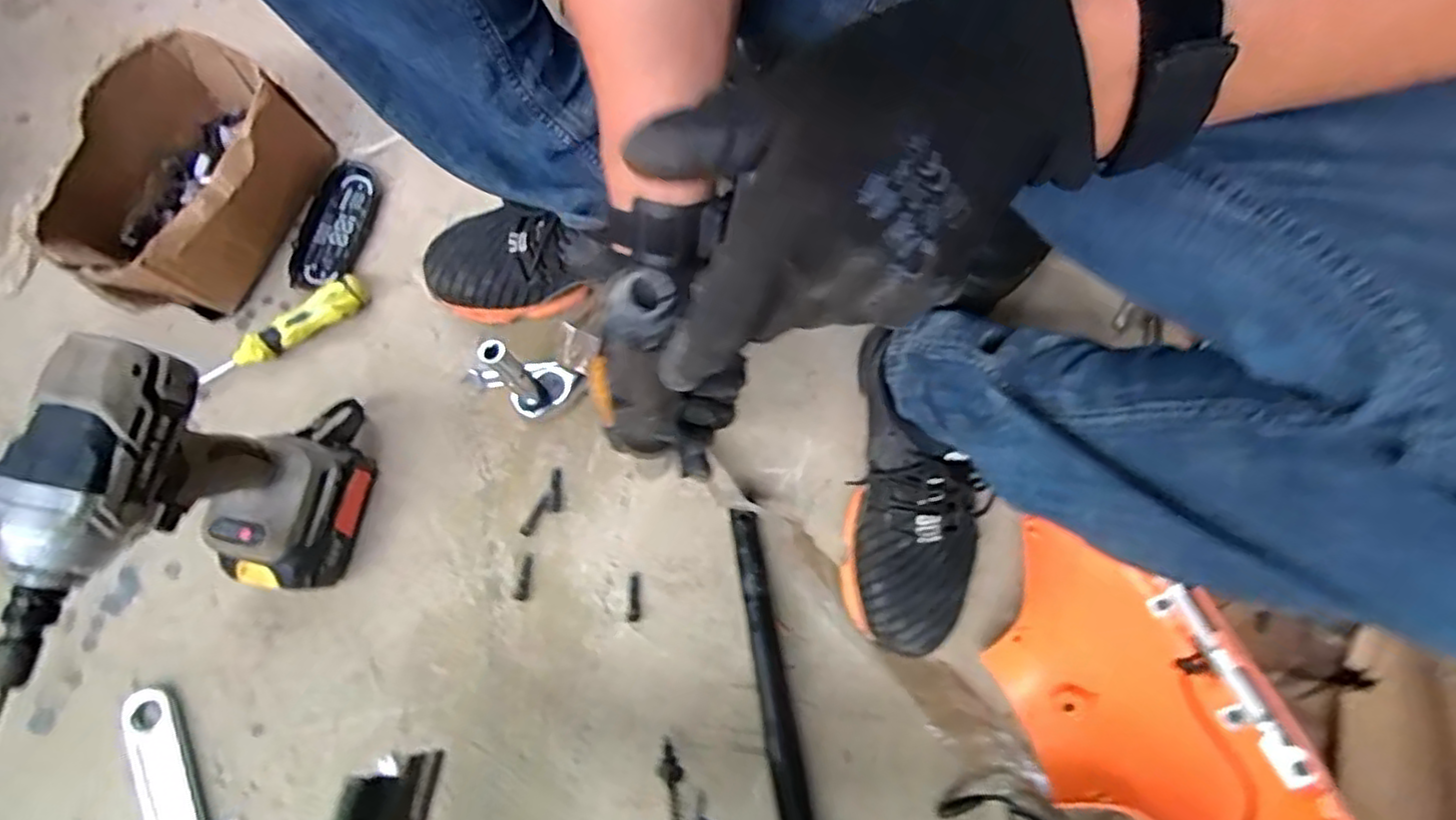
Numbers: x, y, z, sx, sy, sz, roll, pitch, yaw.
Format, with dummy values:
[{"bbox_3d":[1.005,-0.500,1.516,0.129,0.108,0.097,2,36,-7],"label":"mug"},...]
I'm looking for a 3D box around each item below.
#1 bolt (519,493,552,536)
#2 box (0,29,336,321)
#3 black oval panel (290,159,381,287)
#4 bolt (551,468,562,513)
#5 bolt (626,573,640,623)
[{"bbox_3d":[-0.160,0.087,0.575,0.011,0.008,0.038,28,77,6],"label":"bolt"},{"bbox_3d":[-0.471,-0.196,0.603,0.140,0.101,0.214,27,77,6],"label":"box"},{"bbox_3d":[-0.363,-0.171,0.642,0.056,0.015,0.123,15,76,3],"label":"black oval panel"},{"bbox_3d":[-0.145,0.068,0.584,0.009,0.004,0.037,-2,75,-1],"label":"bolt"},{"bbox_3d":[-0.077,0.153,0.565,0.010,0.008,0.038,5,75,1],"label":"bolt"}]

